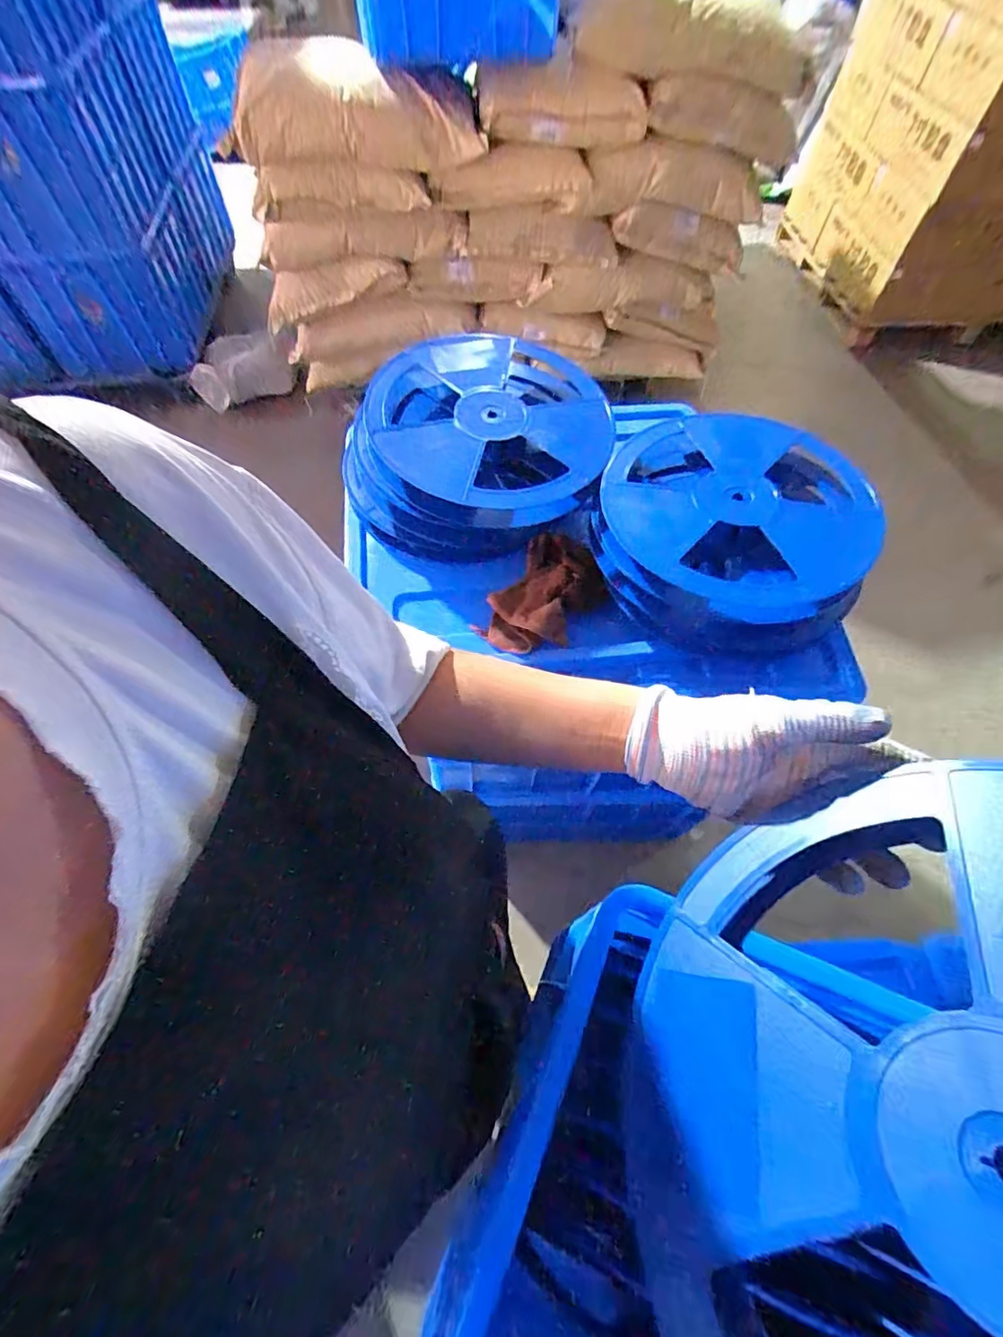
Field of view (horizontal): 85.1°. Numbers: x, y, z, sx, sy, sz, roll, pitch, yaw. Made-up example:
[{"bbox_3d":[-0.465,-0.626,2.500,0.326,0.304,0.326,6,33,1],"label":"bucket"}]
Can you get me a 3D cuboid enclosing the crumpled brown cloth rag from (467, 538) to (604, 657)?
[{"bbox_3d":[0.055,-0.095,0.736,0.128,0.033,0.195,32,65,16],"label":"crumpled brown cloth rag"}]

